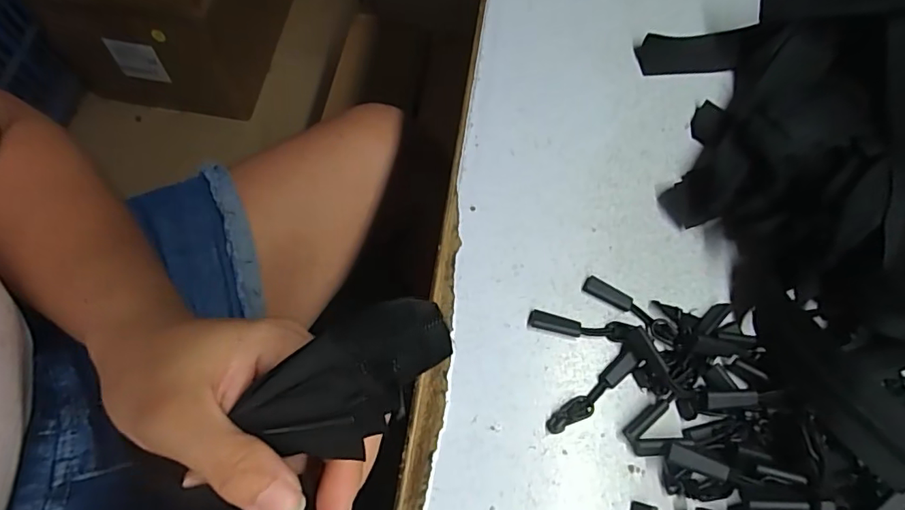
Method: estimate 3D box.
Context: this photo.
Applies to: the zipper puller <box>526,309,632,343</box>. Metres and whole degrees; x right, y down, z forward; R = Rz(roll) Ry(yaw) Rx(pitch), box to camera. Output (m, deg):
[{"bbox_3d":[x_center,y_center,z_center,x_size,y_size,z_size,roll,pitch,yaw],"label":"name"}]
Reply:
[{"bbox_3d":[0.061,0.034,0.246,0.048,0.004,0.010,8,67,0],"label":"zipper puller"}]

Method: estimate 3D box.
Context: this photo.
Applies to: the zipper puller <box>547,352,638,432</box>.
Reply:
[{"bbox_3d":[0.066,0.064,0.234,0.053,0.006,0.010,-34,74,-16],"label":"zipper puller"}]

